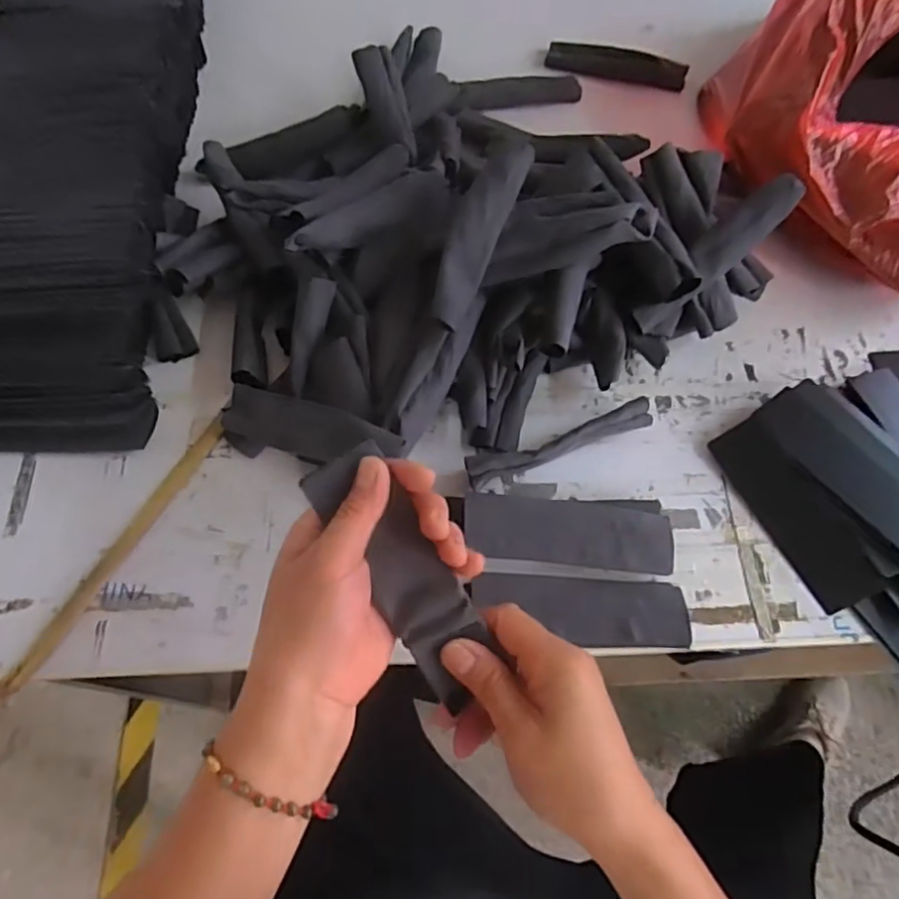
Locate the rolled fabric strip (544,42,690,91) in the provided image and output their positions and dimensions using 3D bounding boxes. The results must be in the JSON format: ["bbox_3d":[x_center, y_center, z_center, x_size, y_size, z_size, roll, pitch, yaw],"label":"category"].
[{"bbox_3d":[0.178,-0.409,0.677,0.146,0.024,0.023,13,66,4],"label":"rolled fabric strip"}]

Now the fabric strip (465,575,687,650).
[{"bbox_3d":[0.092,0.113,0.444,0.147,0.009,0.046,4,65,-1],"label":"fabric strip"}]

